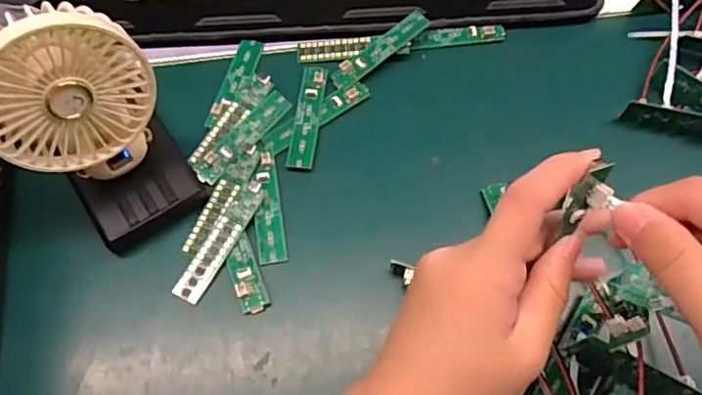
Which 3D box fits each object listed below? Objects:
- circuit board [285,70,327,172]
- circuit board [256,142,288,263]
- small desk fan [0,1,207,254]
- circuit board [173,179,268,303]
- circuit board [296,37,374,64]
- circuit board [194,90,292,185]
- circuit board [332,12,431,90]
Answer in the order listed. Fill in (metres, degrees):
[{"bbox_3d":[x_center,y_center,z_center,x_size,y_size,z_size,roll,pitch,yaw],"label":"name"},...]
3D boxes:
[{"bbox_3d":[-0.030,-0.058,0.408,0.018,0.006,0.084,6,63,3],"label":"circuit board"},{"bbox_3d":[-0.055,0.002,0.379,0.018,0.005,0.085,-8,63,-4],"label":"circuit board"},{"bbox_3d":[-0.146,-0.039,0.325,0.087,0.131,0.086,-32,67,-16],"label":"small desk fan"},{"bbox_3d":[-0.082,0.027,0.367,0.018,0.005,0.084,25,65,12],"label":"circuit board"},{"bbox_3d":[-0.013,-0.111,0.435,0.061,0.004,0.021,-4,62,6],"label":"circuit board"},{"bbox_3d":[-0.074,-0.043,0.402,0.018,0.005,0.083,35,68,16],"label":"circuit board"},{"bbox_3d":[0.022,-0.110,0.427,0.084,0.004,0.016,-38,78,-6],"label":"circuit board"}]

